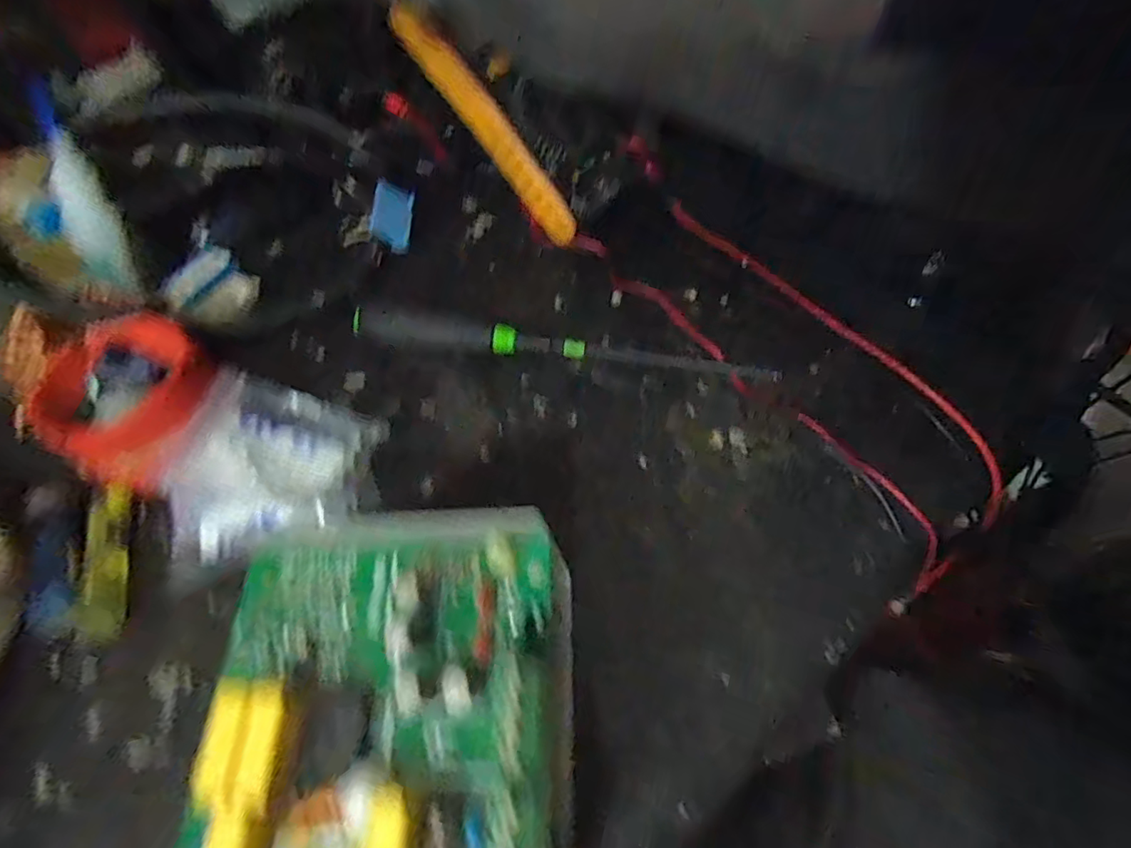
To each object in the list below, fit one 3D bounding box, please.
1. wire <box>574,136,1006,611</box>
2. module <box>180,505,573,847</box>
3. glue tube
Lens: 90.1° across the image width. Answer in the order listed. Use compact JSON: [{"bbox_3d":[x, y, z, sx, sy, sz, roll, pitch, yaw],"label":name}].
[{"bbox_3d":[0.109,-0.053,0.305,0.089,0.039,0.283,-31,62,-8],"label":"wire"},{"bbox_3d":[-0.055,0.082,0.160,0.109,0.028,0.113,-1,58,5],"label":"module"},{"bbox_3d":[-0.294,-0.140,0.341,0.022,0.115,0.015,-4,26,3],"label":"glue tube"}]

